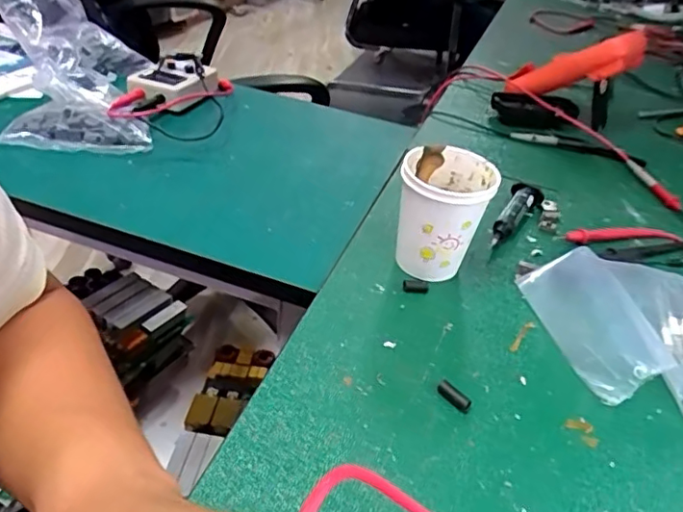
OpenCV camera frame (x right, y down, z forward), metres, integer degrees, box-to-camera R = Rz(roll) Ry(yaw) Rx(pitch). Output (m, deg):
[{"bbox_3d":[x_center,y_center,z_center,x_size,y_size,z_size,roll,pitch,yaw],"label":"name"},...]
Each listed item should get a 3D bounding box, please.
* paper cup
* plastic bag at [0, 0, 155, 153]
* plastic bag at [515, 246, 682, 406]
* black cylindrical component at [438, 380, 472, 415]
[{"bbox_3d":[0.079,-0.030,0.461,0.068,0.094,0.073,5,37,-3],"label":"paper cup"},{"bbox_3d":[-0.301,-0.220,0.654,0.157,0.091,0.297,-10,40,-21],"label":"plastic bag"},{"bbox_3d":[0.239,0.058,0.422,0.150,0.033,0.171,-4,38,-15],"label":"plastic bag"},{"bbox_3d":[0.073,0.091,0.372,0.024,0.009,0.010,34,45,31],"label":"black cylindrical component"}]

